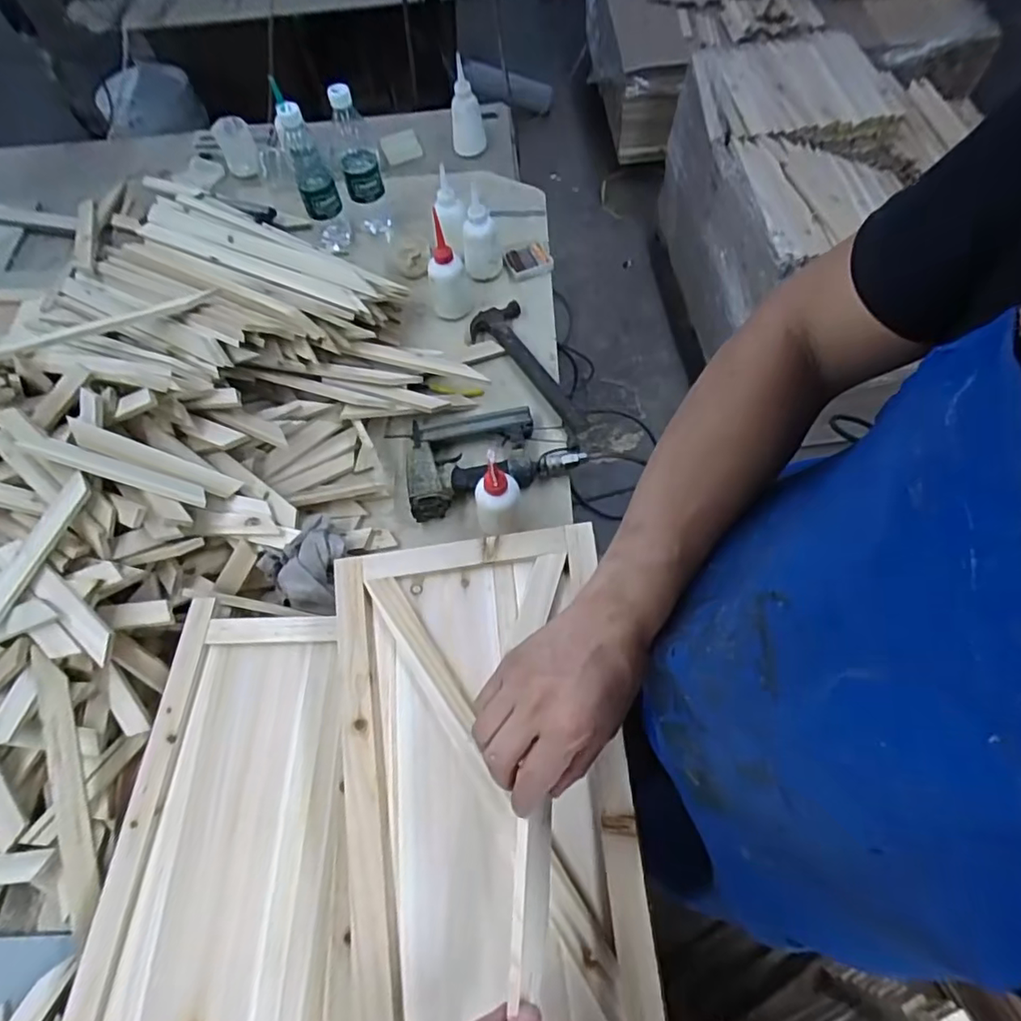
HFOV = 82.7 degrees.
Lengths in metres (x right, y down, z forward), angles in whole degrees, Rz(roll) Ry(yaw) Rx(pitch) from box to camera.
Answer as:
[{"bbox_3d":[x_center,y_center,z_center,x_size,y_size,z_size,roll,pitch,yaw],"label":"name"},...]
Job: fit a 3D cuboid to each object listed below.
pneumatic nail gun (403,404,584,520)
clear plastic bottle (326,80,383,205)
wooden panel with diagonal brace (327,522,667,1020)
[{"bbox_3d":[-0.032,-0.086,0.814,0.242,0.044,0.146,-16,63,-6],"label":"pneumatic nail gun"},{"bbox_3d":[-0.263,-0.614,0.972,0.063,0.161,0.074,-15,63,-5],"label":"clear plastic bottle"},{"bbox_3d":[-0.024,0.230,0.482,0.239,0.032,0.442,-6,63,0],"label":"wooden panel with diagonal brace"}]

